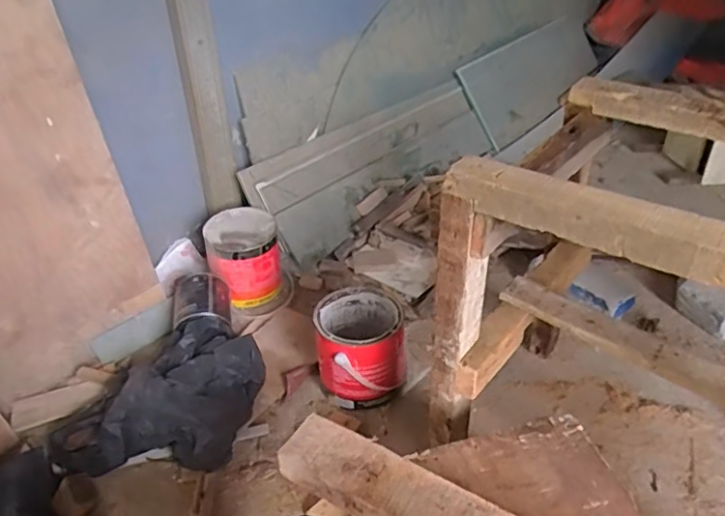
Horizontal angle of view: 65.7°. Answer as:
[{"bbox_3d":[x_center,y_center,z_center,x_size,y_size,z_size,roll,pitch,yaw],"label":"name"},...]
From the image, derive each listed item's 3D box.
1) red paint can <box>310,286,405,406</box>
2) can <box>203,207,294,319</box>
[{"bbox_3d":[-0.002,0.148,0.980,0.142,0.136,0.152,0,35,0],"label":"red paint can"},{"bbox_3d":[-0.243,0.013,1.201,0.151,0.182,0.156,-3,35,2],"label":"can"}]

